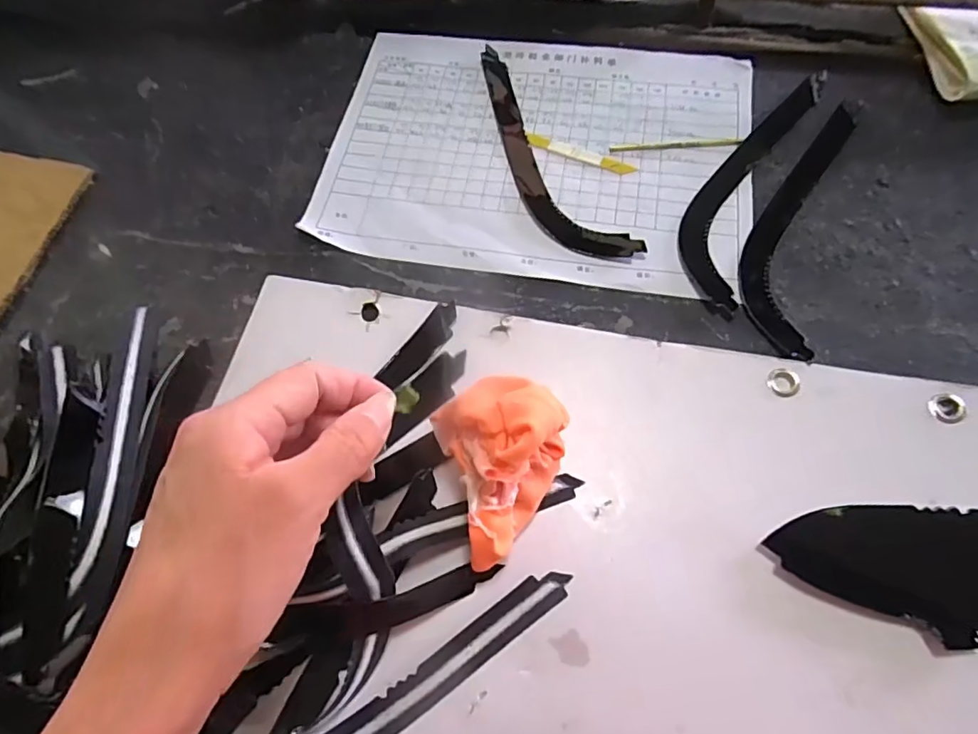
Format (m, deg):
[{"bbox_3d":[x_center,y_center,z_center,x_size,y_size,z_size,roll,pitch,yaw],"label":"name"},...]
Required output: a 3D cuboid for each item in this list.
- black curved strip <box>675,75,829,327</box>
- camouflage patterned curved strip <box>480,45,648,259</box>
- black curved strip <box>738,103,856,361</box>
[{"bbox_3d":[0.169,-0.126,0.357,0.048,0.005,0.211,26,70,14],"label":"black curved strip"},{"bbox_3d":[0.030,-0.147,0.375,0.045,0.005,0.207,-25,67,-7],"label":"camouflage patterned curved strip"},{"bbox_3d":[0.190,-0.095,0.342,0.047,0.004,0.195,19,69,11],"label":"black curved strip"}]

